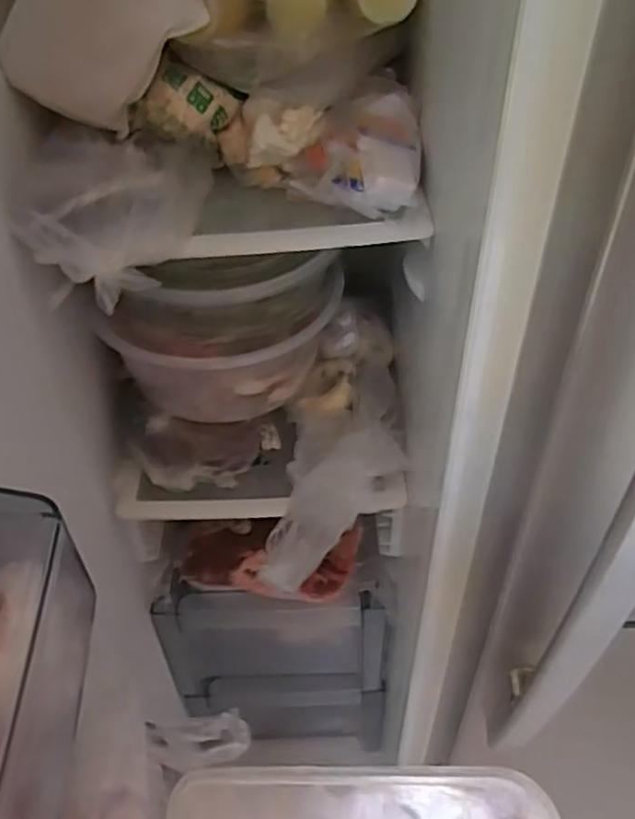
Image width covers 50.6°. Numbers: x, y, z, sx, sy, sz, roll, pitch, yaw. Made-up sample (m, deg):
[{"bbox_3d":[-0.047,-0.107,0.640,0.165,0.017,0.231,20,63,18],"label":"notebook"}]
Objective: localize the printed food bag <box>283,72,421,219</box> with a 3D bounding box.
[{"bbox_3d":[0.026,-0.195,0.497,0.098,0.063,0.108,4,44,6],"label":"printed food bag"}]

